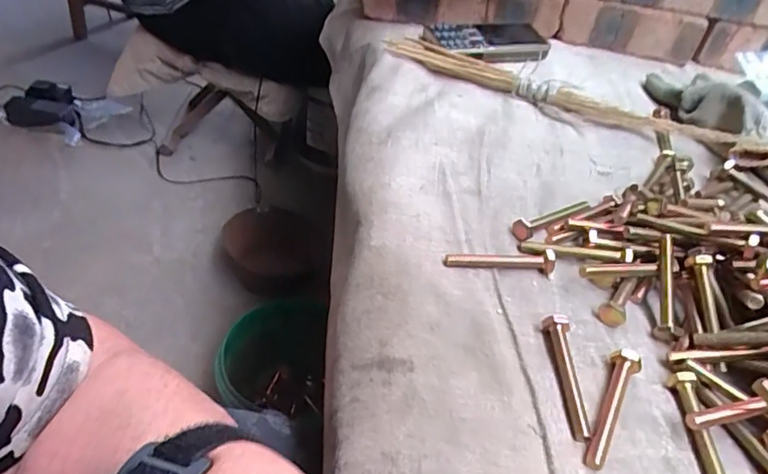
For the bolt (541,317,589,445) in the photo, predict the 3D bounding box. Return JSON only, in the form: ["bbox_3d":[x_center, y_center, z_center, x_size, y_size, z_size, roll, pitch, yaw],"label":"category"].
[{"bbox_3d":[0.094,0.066,0.266,0.012,0.013,0.067,4,41,-5],"label":"bolt"}]

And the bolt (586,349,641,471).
[{"bbox_3d":[0.109,0.079,0.255,0.014,0.016,0.061,27,44,21],"label":"bolt"}]

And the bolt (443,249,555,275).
[{"bbox_3d":[0.070,0.012,0.320,0.065,0.012,0.010,4,41,-4],"label":"bolt"}]

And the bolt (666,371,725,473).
[{"bbox_3d":[0.150,0.092,0.248,0.013,0.012,0.065,8,40,0],"label":"bolt"}]

